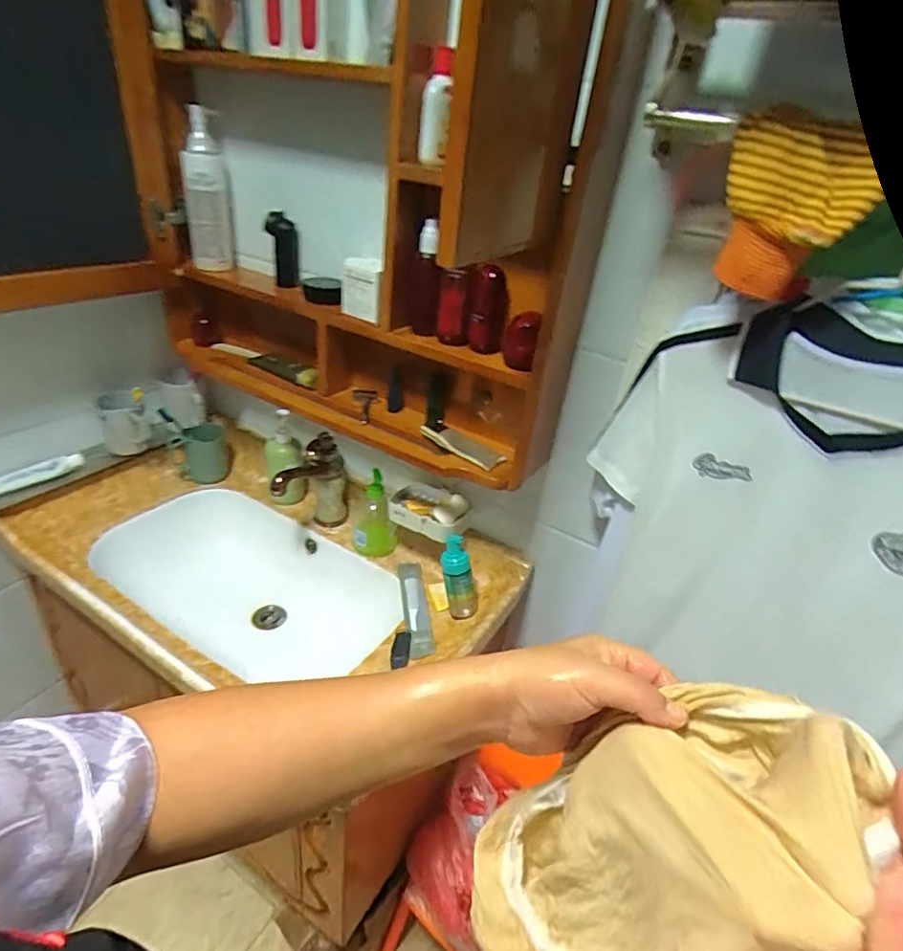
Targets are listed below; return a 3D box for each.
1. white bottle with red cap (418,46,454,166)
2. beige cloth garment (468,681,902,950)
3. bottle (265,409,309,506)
[{"bbox_3d":[-0.018,-0.435,0.655,0.035,0.140,0.033,3,70,-7],"label":"white bottle with red cap"},{"bbox_3d":[0.095,0.206,0.303,0.074,0.273,0.128,44,42,12],"label":"beige cloth garment"},{"bbox_3d":[-0.354,-0.037,1.173,0.081,0.214,0.058,7,32,0],"label":"bottle"}]

